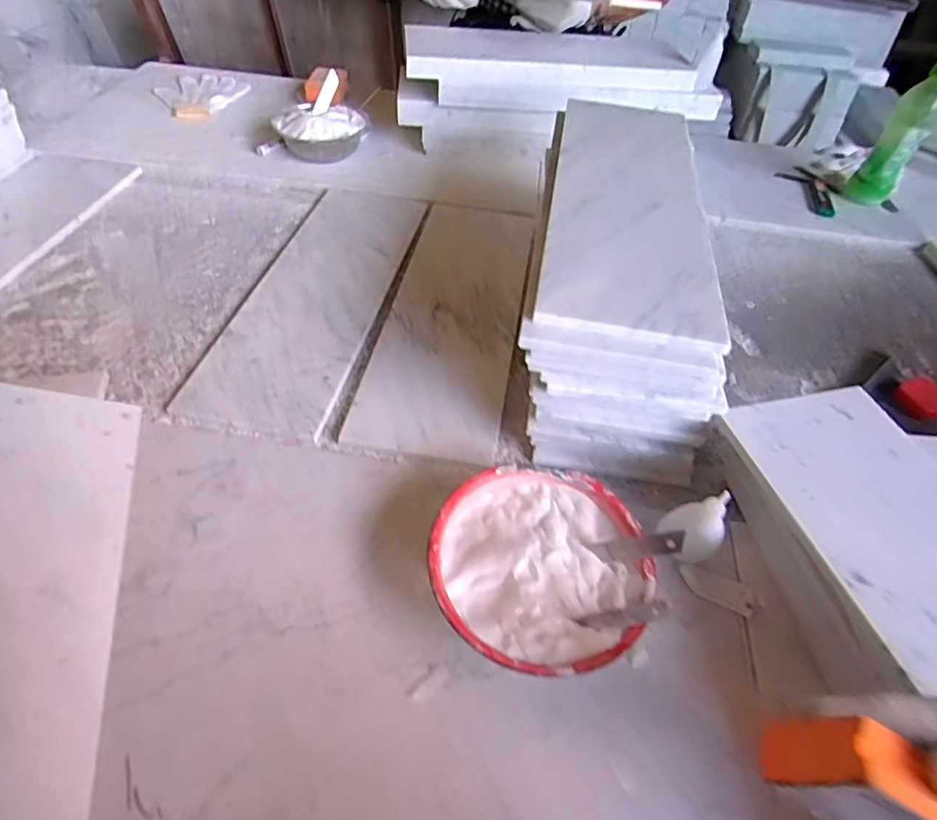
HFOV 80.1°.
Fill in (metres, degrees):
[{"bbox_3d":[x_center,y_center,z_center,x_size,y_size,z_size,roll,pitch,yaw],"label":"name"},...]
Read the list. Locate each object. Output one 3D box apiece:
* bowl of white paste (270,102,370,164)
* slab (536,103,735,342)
[{"bbox_3d":[-0.236,-0.440,0.886,0.139,0.051,0.120,1,48,-2],"label":"bowl of white paste"},{"bbox_3d":[0.166,-0.227,0.575,0.152,0.018,0.443,10,49,5],"label":"slab"}]

